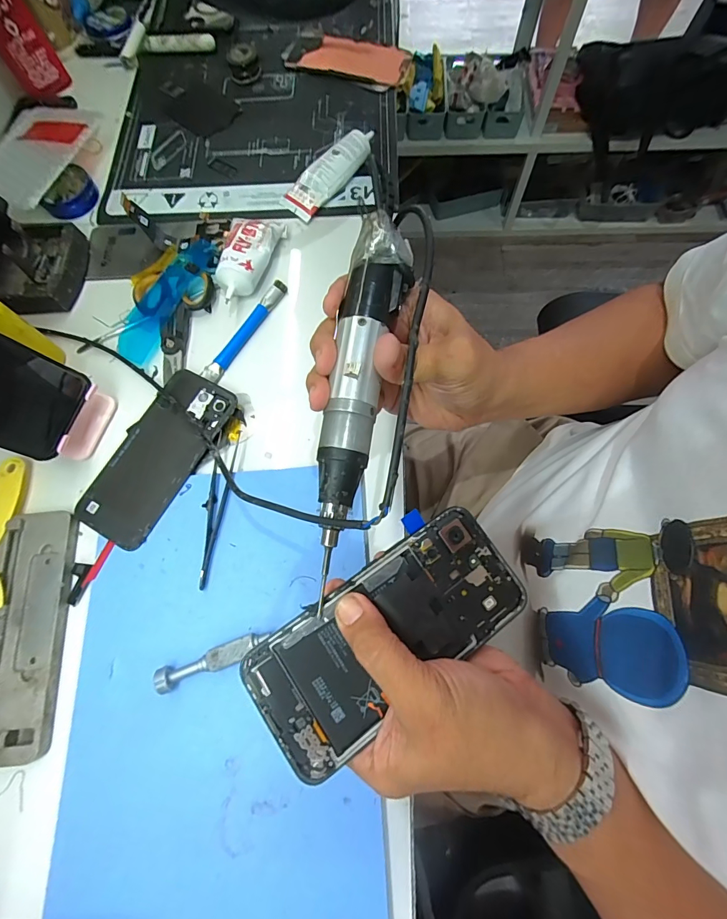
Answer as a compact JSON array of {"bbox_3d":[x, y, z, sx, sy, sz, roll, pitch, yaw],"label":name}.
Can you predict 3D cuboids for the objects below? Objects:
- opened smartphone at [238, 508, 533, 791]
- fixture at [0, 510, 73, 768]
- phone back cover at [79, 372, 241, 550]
[{"bbox_3d":[0.017,0.096,0.232,0.160,0.011,0.072,-33,74,-16],"label":"opened smartphone"},{"bbox_3d":[-0.280,0.132,0.315,0.091,0.007,0.176,-7,72,0],"label":"fixture"},{"bbox_3d":[-0.180,-0.006,0.358,0.072,0.011,0.156,28,75,11],"label":"phone back cover"}]

